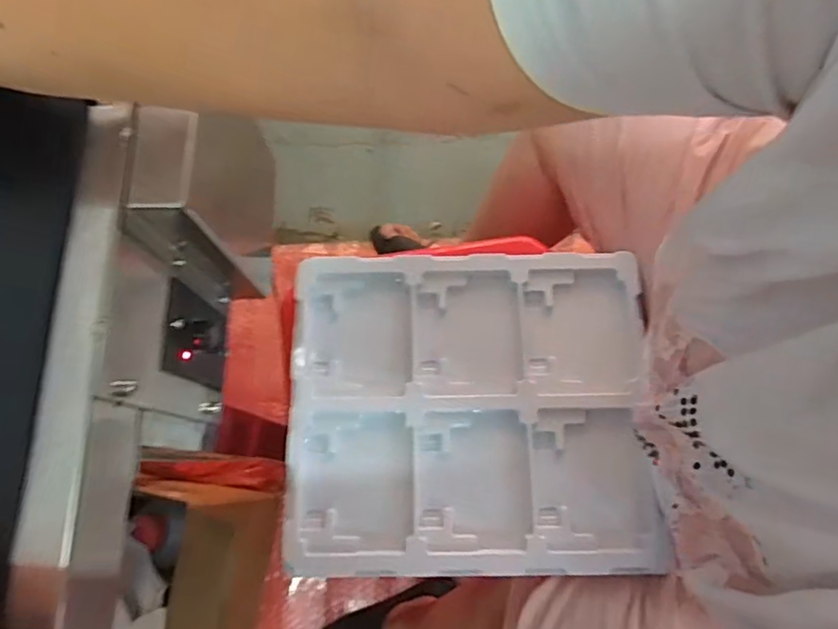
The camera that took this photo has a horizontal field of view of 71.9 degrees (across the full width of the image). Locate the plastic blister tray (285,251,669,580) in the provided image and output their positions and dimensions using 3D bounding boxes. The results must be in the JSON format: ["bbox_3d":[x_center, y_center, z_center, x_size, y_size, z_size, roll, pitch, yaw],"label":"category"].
[{"bbox_3d":[0.044,0.079,0.515,0.312,0.018,0.273,0,74,2],"label":"plastic blister tray"}]

